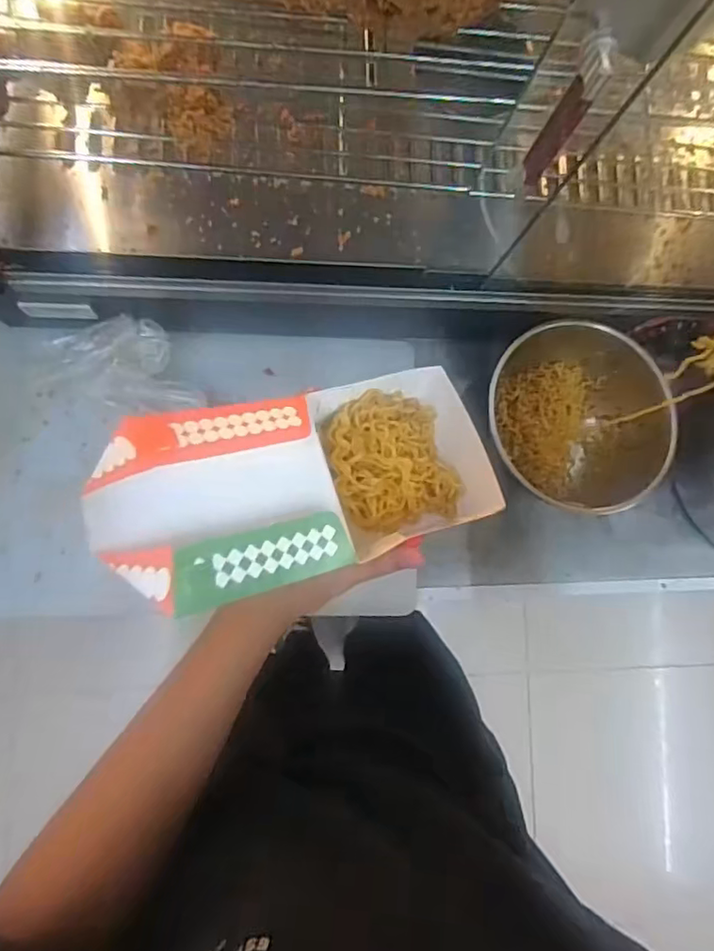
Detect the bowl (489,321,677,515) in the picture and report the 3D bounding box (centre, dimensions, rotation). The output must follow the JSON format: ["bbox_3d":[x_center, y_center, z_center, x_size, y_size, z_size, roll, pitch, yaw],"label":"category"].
[{"bbox_3d":[0.215,-0.063,0.606,0.184,0.080,0.174,1,84,-7],"label":"bowl"}]

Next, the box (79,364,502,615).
[{"bbox_3d":[-0.018,-0.001,0.363,0.264,0.047,0.107,-13,85,-39],"label":"box"}]

